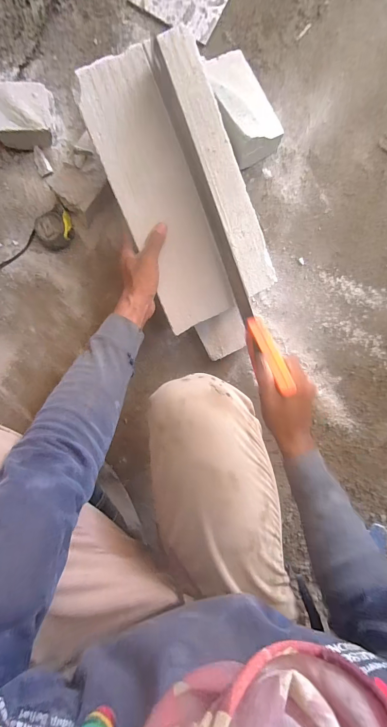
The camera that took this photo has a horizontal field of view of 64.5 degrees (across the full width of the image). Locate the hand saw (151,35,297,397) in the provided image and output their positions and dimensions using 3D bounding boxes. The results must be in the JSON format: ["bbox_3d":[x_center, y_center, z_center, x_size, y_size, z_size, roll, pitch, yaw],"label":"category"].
[{"bbox_3d":[0.045,-0.211,0.477,0.028,0.095,0.531,-20,86,1],"label":"hand saw"}]

